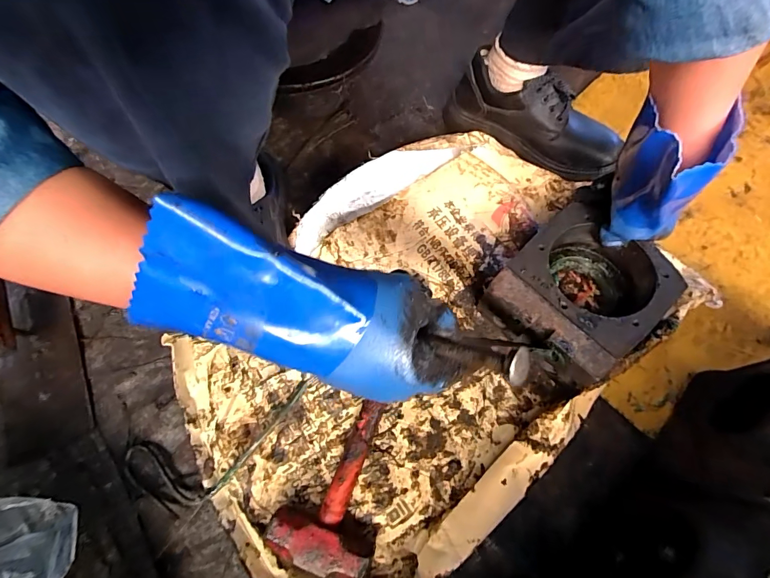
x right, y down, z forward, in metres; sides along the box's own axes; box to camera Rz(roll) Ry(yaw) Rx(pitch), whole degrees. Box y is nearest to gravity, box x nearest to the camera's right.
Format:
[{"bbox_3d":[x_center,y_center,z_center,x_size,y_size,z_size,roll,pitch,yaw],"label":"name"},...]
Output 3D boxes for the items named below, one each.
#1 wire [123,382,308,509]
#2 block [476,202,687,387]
[{"bbox_3d":[-0.188,0.186,0.447,0.215,0.012,0.082,-18,68,-6],"label":"wire"},{"bbox_3d":[0.225,0.005,0.465,0.174,0.084,0.149,-41,72,-14],"label":"block"}]

